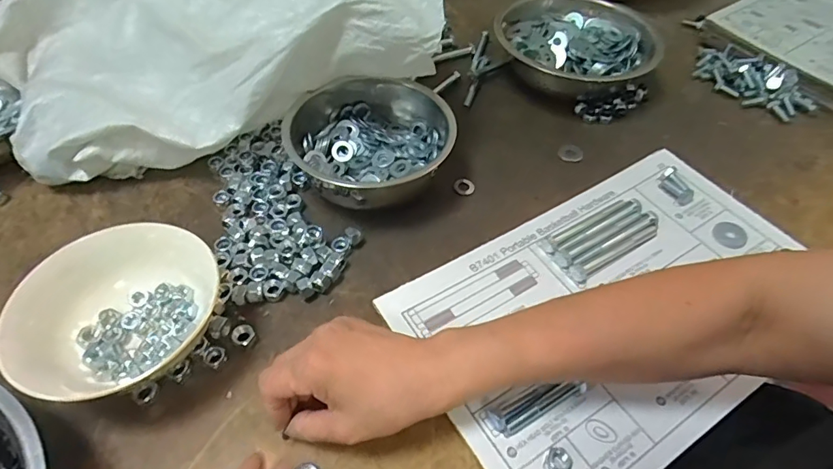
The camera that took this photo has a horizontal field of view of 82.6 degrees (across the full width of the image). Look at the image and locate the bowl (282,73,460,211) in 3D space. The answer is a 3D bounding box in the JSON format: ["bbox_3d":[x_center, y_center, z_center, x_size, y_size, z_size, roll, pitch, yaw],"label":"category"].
[{"bbox_3d":[-0.044,-0.092,0.507,0.164,0.083,0.158,-2,47,2],"label":"bowl"}]

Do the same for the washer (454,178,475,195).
[{"bbox_3d":[0.052,-0.052,0.520,0.022,0.004,0.022,2,64,-3],"label":"washer"}]

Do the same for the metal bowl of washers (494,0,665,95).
[{"bbox_3d":[0.209,-0.241,0.626,0.199,0.075,0.189,0,53,0],"label":"metal bowl of washers"}]

